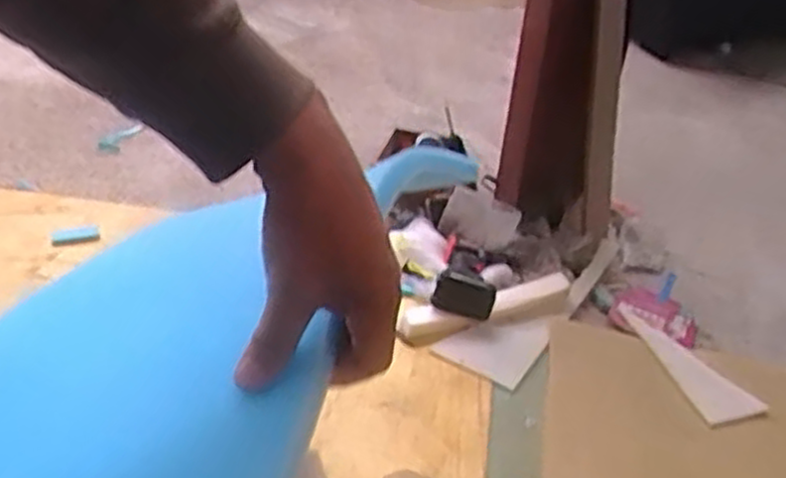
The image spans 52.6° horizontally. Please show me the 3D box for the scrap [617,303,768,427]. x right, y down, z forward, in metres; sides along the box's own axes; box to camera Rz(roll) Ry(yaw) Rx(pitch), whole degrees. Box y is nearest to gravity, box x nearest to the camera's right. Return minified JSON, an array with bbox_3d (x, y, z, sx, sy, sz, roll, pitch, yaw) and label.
[{"bbox_3d":[0.501,0.215,1.384,0.084,0.025,0.297,-16,41,-21],"label":"scrap"}]

